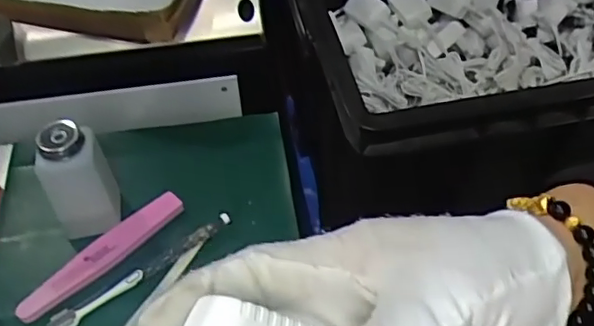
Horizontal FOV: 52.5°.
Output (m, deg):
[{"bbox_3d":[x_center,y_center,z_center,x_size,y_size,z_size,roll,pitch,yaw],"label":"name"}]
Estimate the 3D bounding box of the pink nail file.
[{"bbox_3d":[-0.183,0.086,0.568,0.172,0.009,0.029,-38,95,-26],"label":"pink nail file"}]

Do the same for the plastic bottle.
[{"bbox_3d":[-0.203,0.019,0.560,0.065,0.120,0.053,-25,55,-18],"label":"plastic bottle"}]

